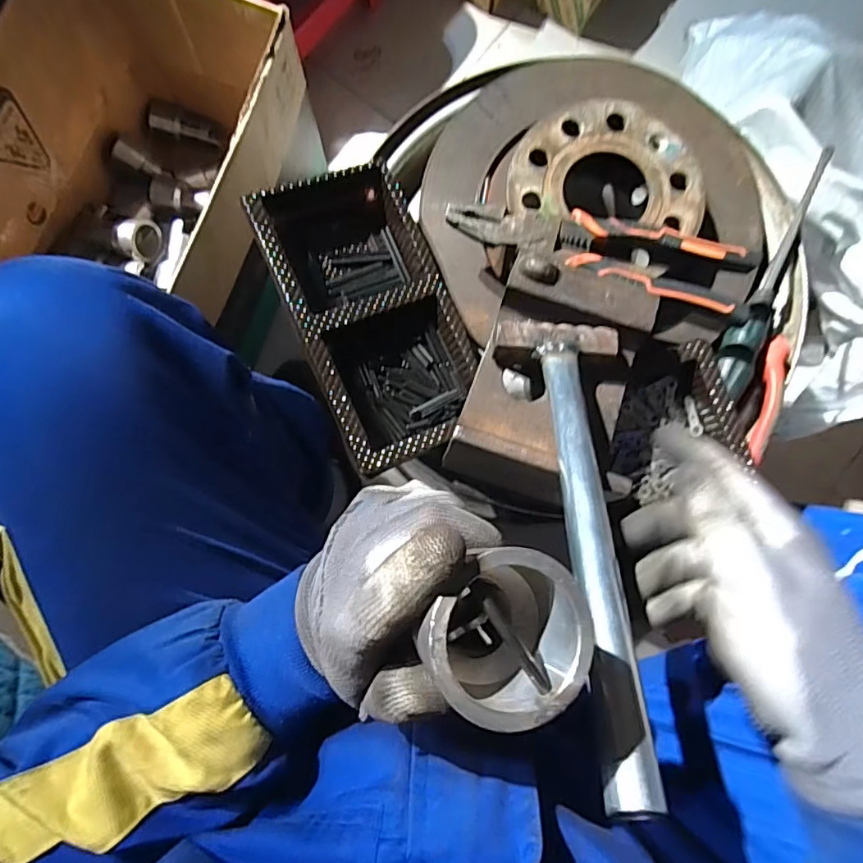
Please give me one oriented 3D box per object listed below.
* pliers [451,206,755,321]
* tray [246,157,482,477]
[{"bbox_3d":[0.120,-0.123,0.375,0.216,0.031,0.060,7,83,-1],"label":"pliers"},{"bbox_3d":[-0.044,-0.096,0.413,0.118,0.054,0.236,-24,84,-4],"label":"tray"}]

